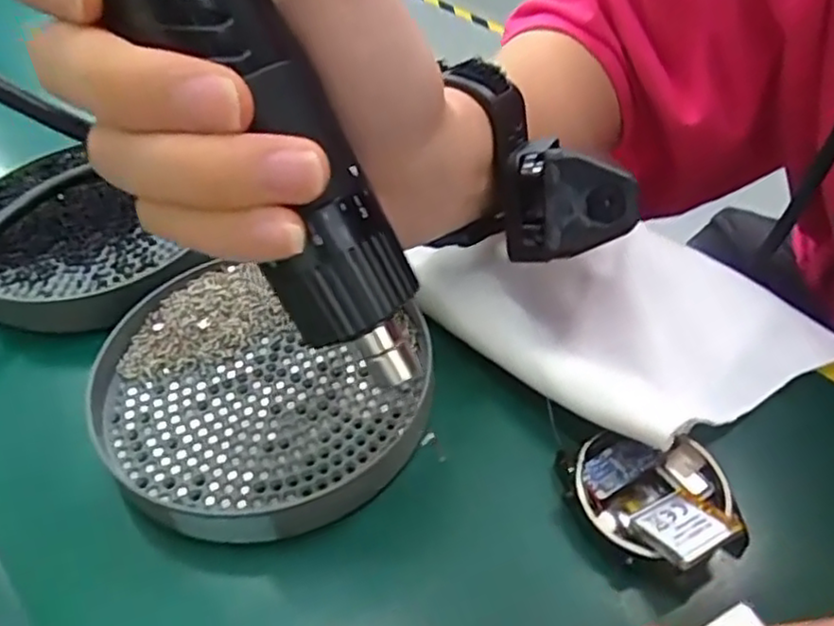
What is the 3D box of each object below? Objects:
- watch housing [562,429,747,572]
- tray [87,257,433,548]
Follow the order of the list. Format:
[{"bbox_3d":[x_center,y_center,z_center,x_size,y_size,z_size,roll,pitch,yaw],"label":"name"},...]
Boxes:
[{"bbox_3d":[0.072,0.054,0.201,0.045,0.014,0.046,-14,46,-9],"label":"watch housing"},{"bbox_3d":[-0.056,0.026,0.233,0.113,0.016,0.100,14,48,18],"label":"tray"}]

